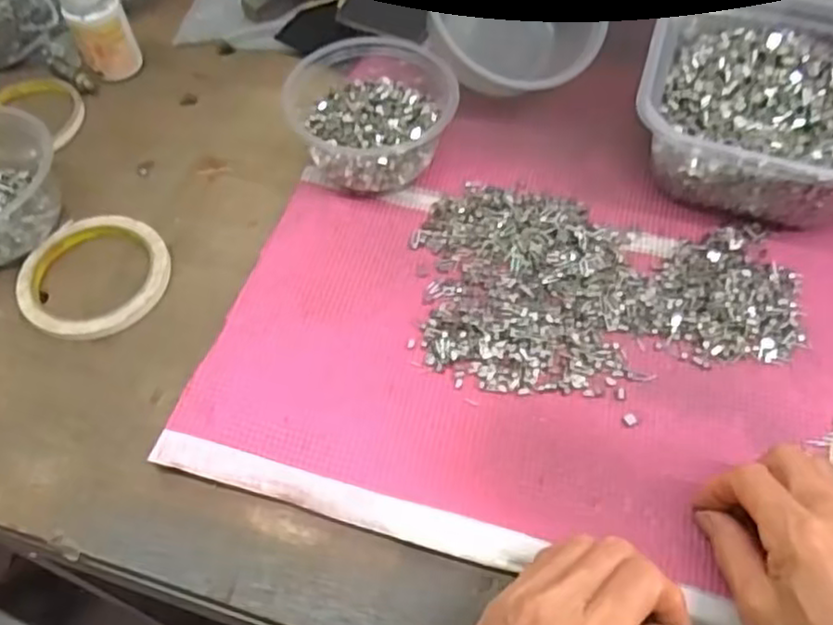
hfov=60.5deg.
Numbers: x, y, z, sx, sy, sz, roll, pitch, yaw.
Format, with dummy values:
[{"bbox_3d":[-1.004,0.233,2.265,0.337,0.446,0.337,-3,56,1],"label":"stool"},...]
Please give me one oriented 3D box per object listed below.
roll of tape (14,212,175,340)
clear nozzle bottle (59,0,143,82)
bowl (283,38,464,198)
[{"bbox_3d":[-0.220,-0.026,0.489,0.100,0.018,0.097,-1,57,1],"label":"roll of tape"},{"bbox_3d":[-0.257,-0.233,0.579,0.045,0.082,0.044,-25,61,-11],"label":"clear nozzle bottle"},{"bbox_3d":[-0.031,-0.138,0.517,0.109,0.066,0.104,-1,57,1],"label":"bowl"}]

